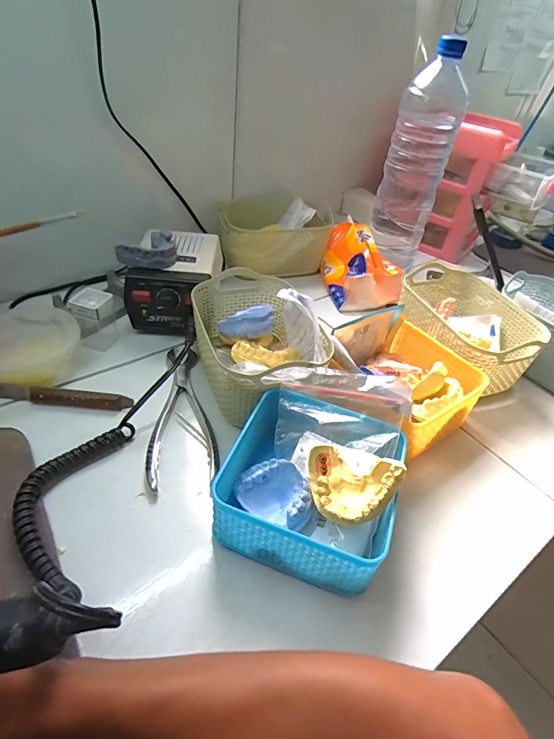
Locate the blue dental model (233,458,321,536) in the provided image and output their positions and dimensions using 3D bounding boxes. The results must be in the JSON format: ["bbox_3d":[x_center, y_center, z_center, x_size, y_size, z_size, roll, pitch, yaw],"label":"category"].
[{"bbox_3d":[0.007,0.101,0.347,0.056,0.027,0.042,26,70,37],"label":"blue dental model"}]

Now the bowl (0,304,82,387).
[{"bbox_3d":[-0.273,-0.032,0.477,0.099,0.037,0.116,1,41,-7],"label":"bowl"}]

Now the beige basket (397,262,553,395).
[{"bbox_3d":[0.223,-0.046,0.532,0.130,0.083,0.176,-13,45,-22],"label":"beige basket"}]

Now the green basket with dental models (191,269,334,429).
[{"bbox_3d":[-0.020,-0.032,0.459,0.111,0.088,0.173,-9,44,-18],"label":"green basket with dental models"}]

